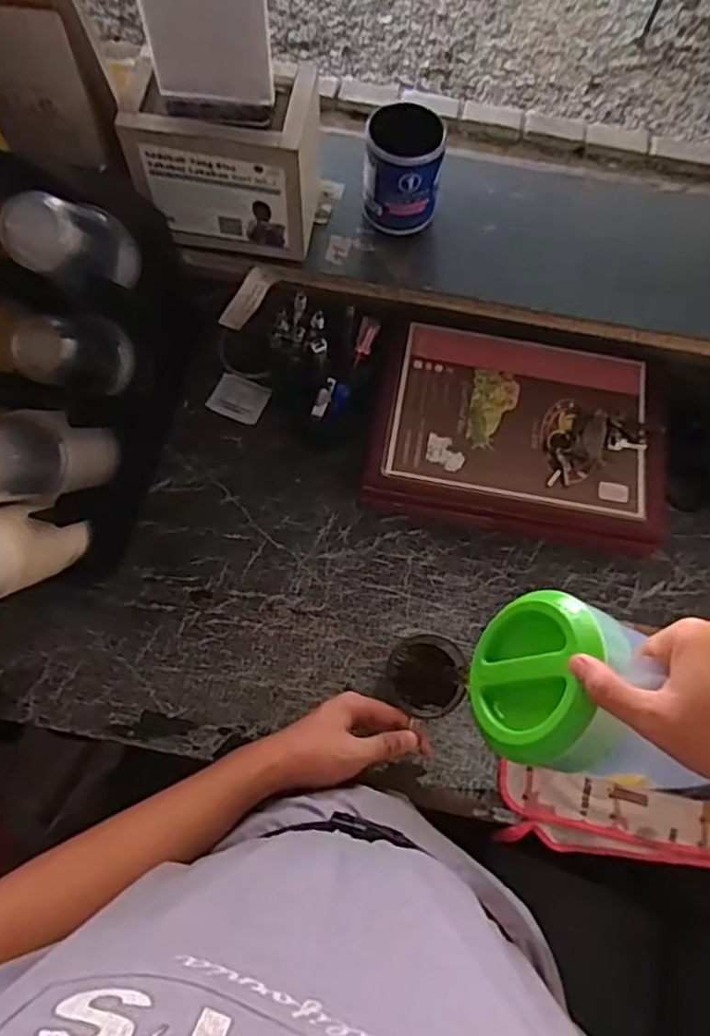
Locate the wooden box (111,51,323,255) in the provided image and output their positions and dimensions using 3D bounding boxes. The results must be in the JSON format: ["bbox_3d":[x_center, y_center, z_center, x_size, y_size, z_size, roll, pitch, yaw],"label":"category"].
[{"bbox_3d":[-0.129,-0.362,0.679,0.175,0.142,0.103,7,69,0],"label":"wooden box"}]

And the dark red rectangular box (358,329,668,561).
[{"bbox_3d":[0.201,-0.100,0.812,0.349,0.066,0.239,11,69,1],"label":"dark red rectangular box"}]

